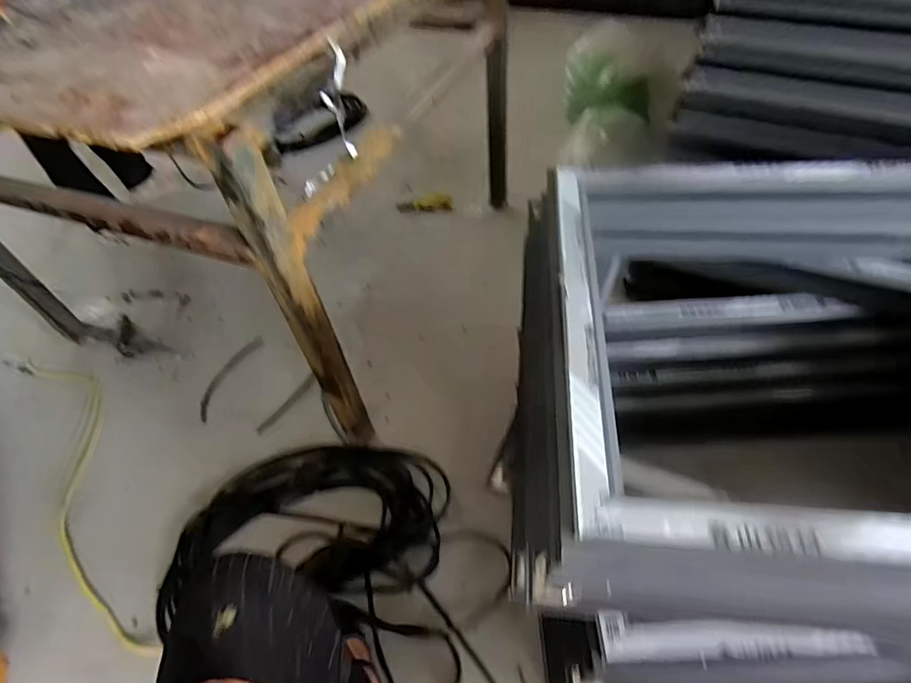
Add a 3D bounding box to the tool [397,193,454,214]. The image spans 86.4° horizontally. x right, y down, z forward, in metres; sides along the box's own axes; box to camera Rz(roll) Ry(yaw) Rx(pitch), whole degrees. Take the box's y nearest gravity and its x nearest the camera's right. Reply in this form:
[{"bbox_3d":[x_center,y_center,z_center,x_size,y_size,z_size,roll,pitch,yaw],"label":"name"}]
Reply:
[{"bbox_3d":[-0.109,-0.470,1.656,0.197,0.055,0.040,0,51,6],"label":"tool"}]

